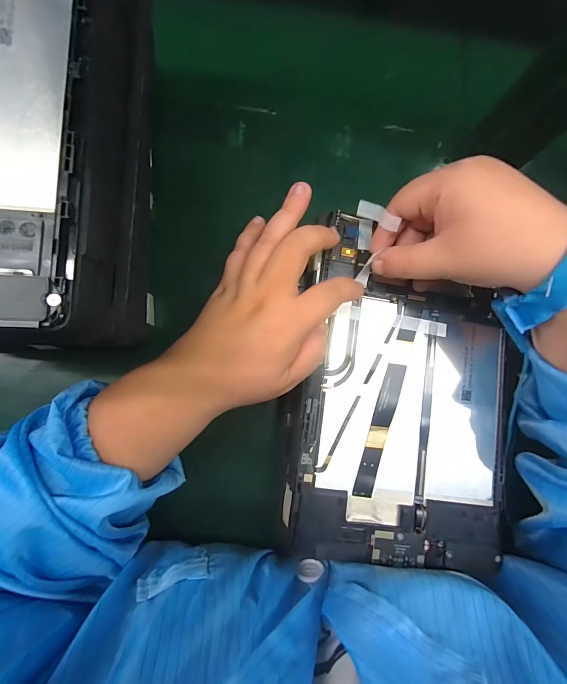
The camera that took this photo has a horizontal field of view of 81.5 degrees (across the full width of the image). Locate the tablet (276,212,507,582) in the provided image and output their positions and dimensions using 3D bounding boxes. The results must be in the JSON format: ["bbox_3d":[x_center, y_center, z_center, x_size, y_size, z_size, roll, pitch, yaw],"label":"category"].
[{"bbox_3d":[0.085,0.036,0.233,0.153,0.012,0.223,7,84,-5],"label":"tablet"}]

